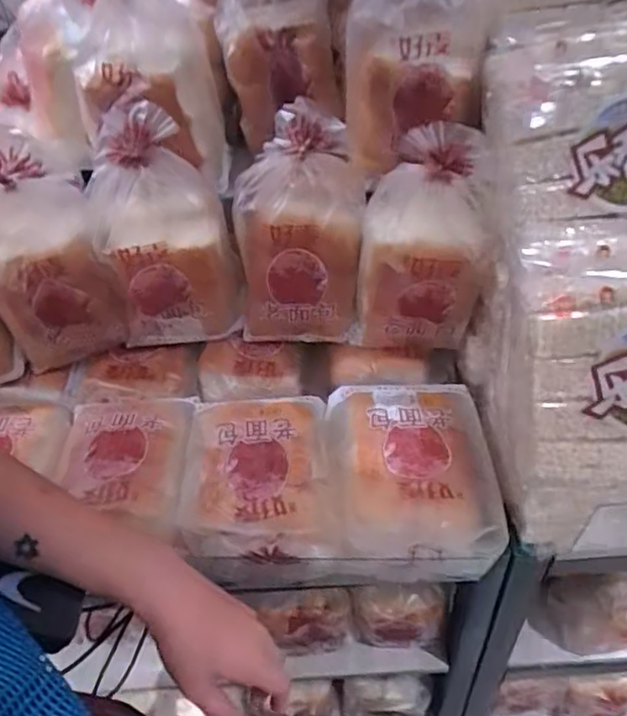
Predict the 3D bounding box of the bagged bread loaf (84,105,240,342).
[{"bbox_3d":[-0.165,-0.133,0.652,0.142,0.246,0.107,-11,44,-4],"label":"bagged bread loaf"}]

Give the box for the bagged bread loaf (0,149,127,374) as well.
[{"bbox_3d":[-0.294,-0.098,0.635,0.124,0.230,0.106,-21,46,-14],"label":"bagged bread loaf"}]

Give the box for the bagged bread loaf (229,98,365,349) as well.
[{"bbox_3d":[-0.011,-0.137,0.664,0.133,0.253,0.121,4,45,12],"label":"bagged bread loaf"}]

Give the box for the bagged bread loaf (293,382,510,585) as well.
[{"bbox_3d":[0.090,0.117,0.602,0.173,0.069,0.203,-4,44,4],"label":"bagged bread loaf"}]

